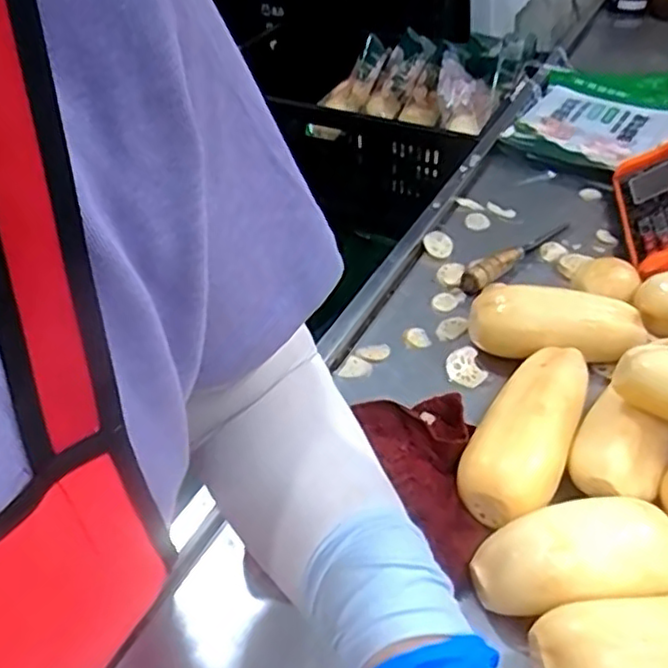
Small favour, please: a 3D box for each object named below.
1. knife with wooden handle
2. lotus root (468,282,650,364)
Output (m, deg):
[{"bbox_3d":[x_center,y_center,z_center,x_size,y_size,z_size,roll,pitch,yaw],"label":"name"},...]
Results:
[{"bbox_3d":[0.214,-0.094,0.806,0.191,0.021,0.029,-31,50,-30],"label":"knife with wooden handle"},{"bbox_3d":[0.217,-0.004,0.676,0.165,0.061,0.072,4,41,5],"label":"lotus root"}]

